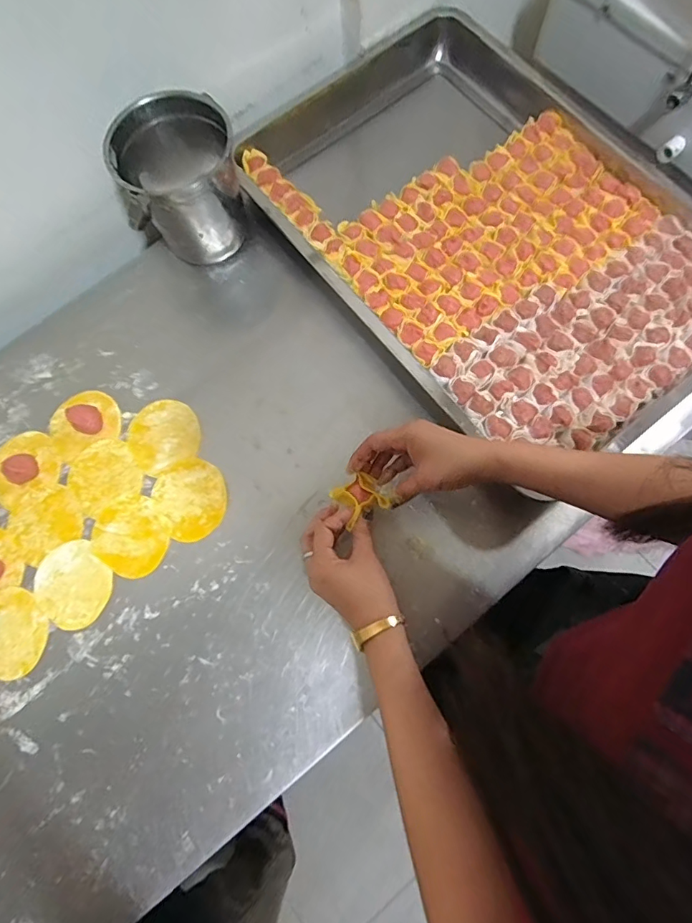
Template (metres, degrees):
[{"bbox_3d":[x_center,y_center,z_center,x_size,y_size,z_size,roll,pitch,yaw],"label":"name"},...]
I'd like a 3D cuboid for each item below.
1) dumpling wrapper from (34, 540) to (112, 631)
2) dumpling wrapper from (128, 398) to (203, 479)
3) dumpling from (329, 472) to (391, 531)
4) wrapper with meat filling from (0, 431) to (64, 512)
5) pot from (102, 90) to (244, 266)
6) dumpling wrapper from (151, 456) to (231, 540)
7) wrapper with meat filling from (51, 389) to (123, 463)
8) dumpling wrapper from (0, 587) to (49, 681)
[{"bbox_3d":[-0.294,0.132,0.522,0.075,0.004,0.087,-42,76,-10],"label":"dumpling wrapper"},{"bbox_3d":[-0.212,-0.032,0.567,0.081,0.004,0.080,0,73,2],"label":"dumpling wrapper"},{"bbox_3d":[0.014,0.037,0.478,0.047,0.020,0.042,-31,75,-7],"label":"dumpling"},{"bbox_3d":[-0.370,0.005,0.553,0.084,0.020,0.082,0,73,2],"label":"wrapper with meat filling"},{"bbox_3d":[-0.189,-0.313,0.579,0.142,0.148,0.112,-18,73,-4],"label":"pot"},{"bbox_3d":[-0.174,0.041,0.544,0.082,0.004,0.087,0,73,2],"label":"dumpling wrapper"},{"bbox_3d":[-0.306,-0.049,0.565,0.079,0.026,0.071,-26,74,-6],"label":"wrapper with meat filling"},{"bbox_3d":[-0.357,0.182,0.514,0.077,0.004,0.090,-34,75,-8],"label":"dumpling wrapper"}]

